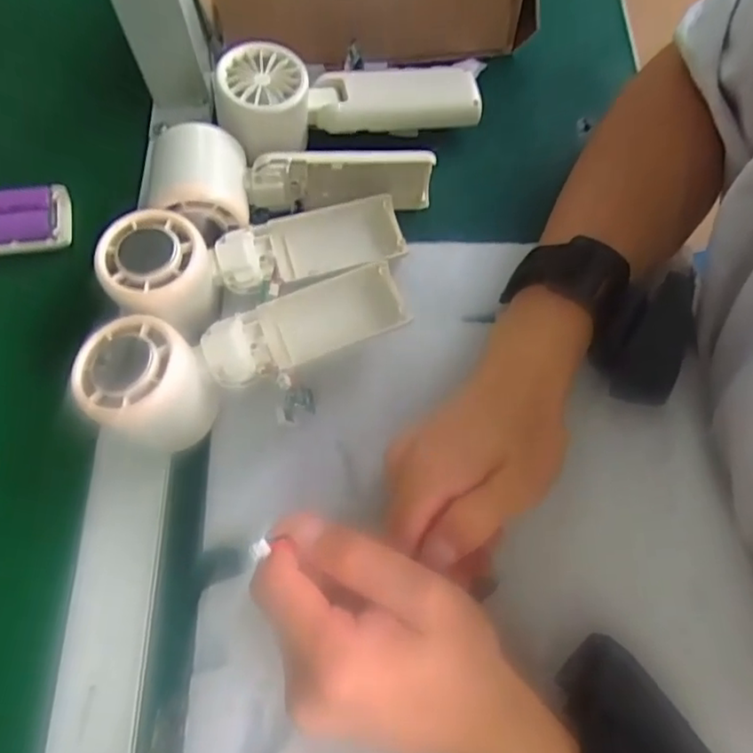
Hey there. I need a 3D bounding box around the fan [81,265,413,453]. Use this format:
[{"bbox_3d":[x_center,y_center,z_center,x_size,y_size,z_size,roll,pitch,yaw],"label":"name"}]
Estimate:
[{"bbox_3d":[-0.062,-0.008,0.322,0.165,0.046,0.063,-18,69,-9],"label":"fan"}]

